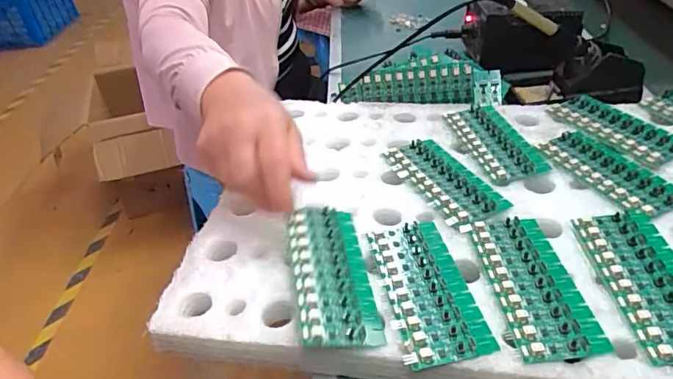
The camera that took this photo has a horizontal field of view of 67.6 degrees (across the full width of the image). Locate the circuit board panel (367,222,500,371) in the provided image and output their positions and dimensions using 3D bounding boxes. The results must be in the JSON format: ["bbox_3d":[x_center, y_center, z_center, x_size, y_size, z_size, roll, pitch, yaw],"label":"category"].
[{"bbox_3d":[0.070,0.075,0.394,0.063,0.007,0.135,-11,38,-5],"label":"circuit board panel"}]

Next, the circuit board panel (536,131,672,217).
[{"bbox_3d":[0.262,-0.021,0.483,0.058,0.004,0.134,-19,39,-16],"label":"circuit board panel"}]

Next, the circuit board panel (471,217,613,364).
[{"bbox_3d":[0.151,0.069,0.388,0.061,0.005,0.135,-7,37,0],"label":"circuit board panel"}]

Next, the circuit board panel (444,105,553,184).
[{"bbox_3d":[0.169,-0.055,0.542,0.060,0.007,0.137,-10,38,-4],"label":"circuit board panel"}]

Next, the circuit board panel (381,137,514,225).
[{"bbox_3d":[0.106,-0.013,0.499,0.066,0.008,0.138,-18,39,-14],"label":"circuit board panel"}]

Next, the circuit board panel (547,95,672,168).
[{"bbox_3d":[0.297,-0.068,0.538,0.058,0.007,0.137,-21,40,-18],"label":"circuit board panel"}]

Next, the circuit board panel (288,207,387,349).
[{"bbox_3d":[-0.004,0.063,0.397,0.064,0.009,0.135,10,38,-20],"label":"circuit board panel"}]

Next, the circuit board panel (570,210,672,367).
[{"bbox_3d":[0.233,0.067,0.376,0.062,0.010,0.137,-5,38,2],"label":"circuit board panel"}]

